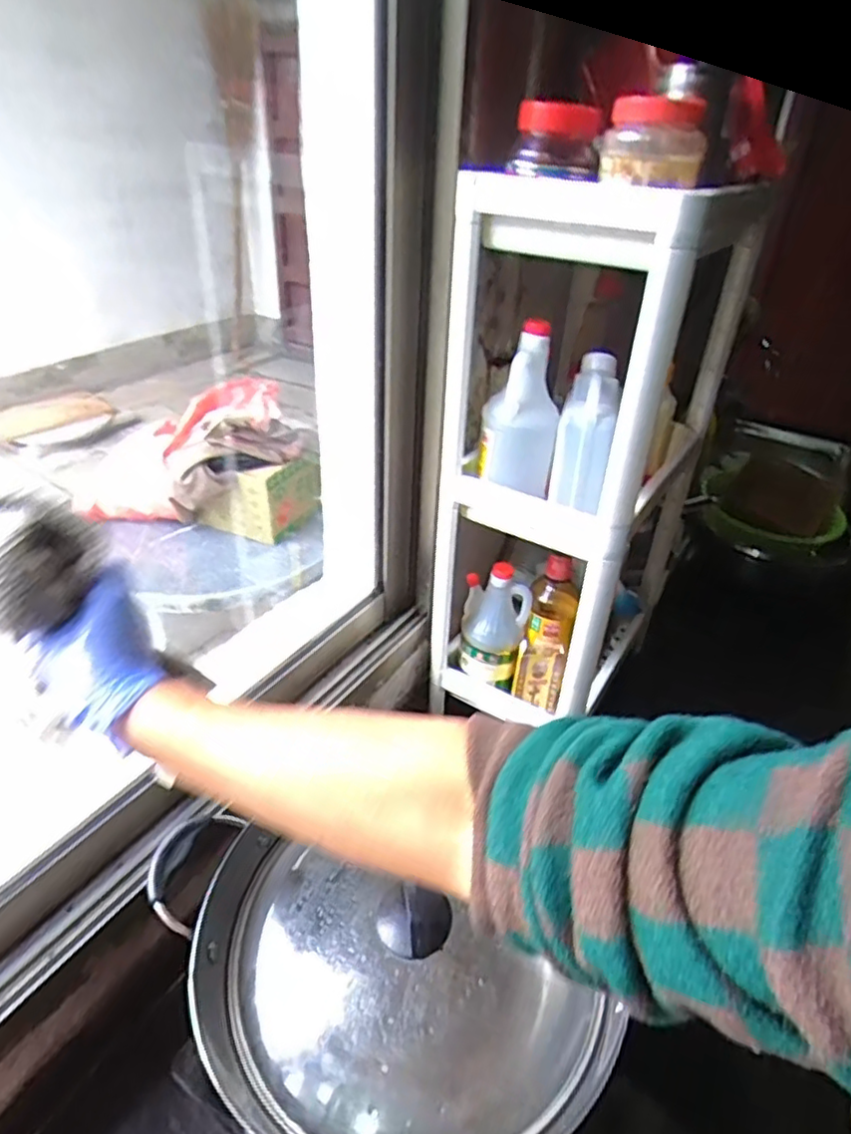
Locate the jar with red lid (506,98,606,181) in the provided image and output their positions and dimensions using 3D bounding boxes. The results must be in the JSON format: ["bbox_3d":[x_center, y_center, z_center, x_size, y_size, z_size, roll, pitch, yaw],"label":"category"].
[{"bbox_3d":[0.118,-0.379,0.573,0.060,0.053,0.085,-19,40,-29],"label":"jar with red lid"}]

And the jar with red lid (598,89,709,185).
[{"bbox_3d":[0.183,-0.342,0.519,0.078,0.057,0.073,10,35,10],"label":"jar with red lid"}]

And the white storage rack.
[{"bbox_3d":[0.173,-0.118,0.793,0.250,0.615,0.242,19,37,22],"label":"white storage rack"}]

